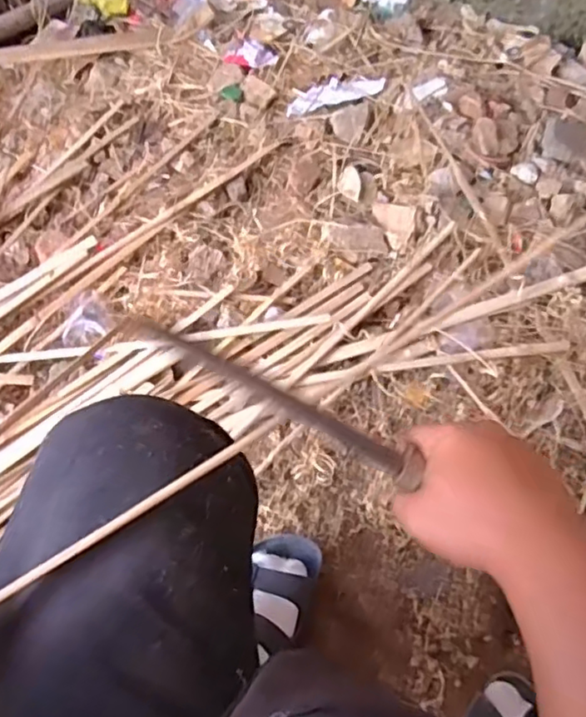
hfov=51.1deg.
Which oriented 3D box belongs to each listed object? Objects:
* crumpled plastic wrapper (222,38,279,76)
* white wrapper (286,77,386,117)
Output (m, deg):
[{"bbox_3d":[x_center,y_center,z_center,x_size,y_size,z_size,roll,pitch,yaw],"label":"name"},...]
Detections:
[{"bbox_3d":[-0.081,-0.613,1.245,0.095,0.009,0.080,36,70,20],"label":"crumpled plastic wrapper"},{"bbox_3d":[0.077,-0.520,1.196,0.198,0.014,0.083,-18,62,-6],"label":"white wrapper"}]

